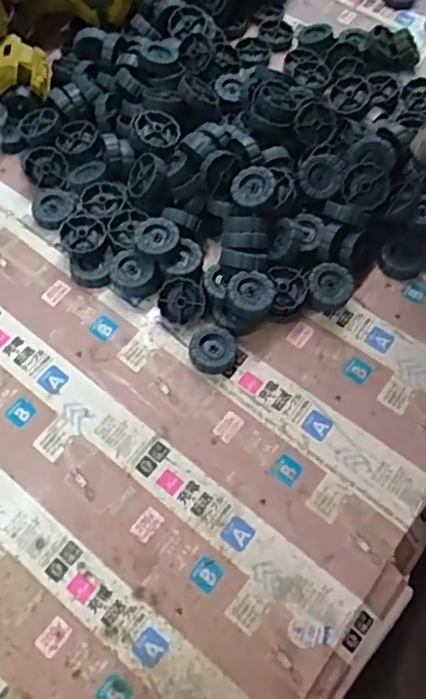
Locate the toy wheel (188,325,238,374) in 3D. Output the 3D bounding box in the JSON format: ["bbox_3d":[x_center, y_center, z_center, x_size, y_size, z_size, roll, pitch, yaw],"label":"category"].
[{"bbox_3d":[0.000,0.001,0.489,0.039,0.014,0.038,0,65,0],"label":"toy wheel"}]

